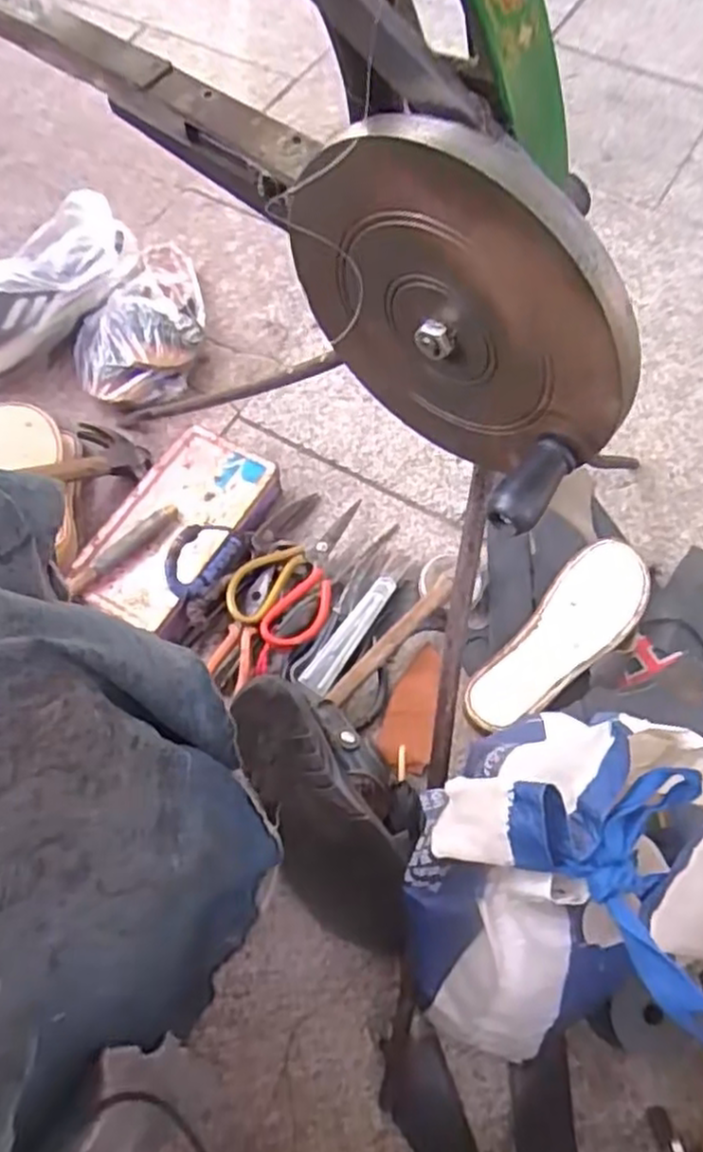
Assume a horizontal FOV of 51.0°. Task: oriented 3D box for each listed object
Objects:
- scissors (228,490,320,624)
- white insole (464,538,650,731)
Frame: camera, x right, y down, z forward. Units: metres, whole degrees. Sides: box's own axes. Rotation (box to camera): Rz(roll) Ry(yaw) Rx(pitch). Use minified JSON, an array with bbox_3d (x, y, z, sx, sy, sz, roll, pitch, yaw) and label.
[{"bbox_3d":[-0.076,-0.025,0.754,0.053,0.020,0.165,25,69,13],"label":"scissors"},{"bbox_3d":[0.202,0.059,0.699,0.078,0.009,0.229,38,74,17],"label":"white insole"}]

